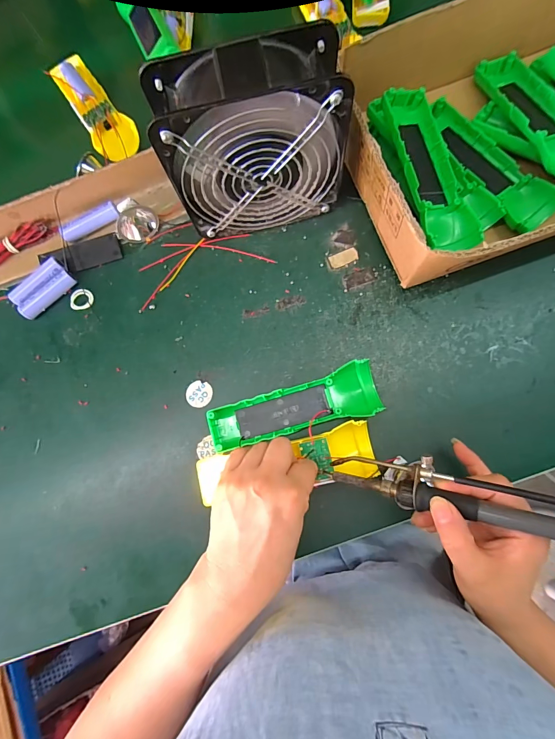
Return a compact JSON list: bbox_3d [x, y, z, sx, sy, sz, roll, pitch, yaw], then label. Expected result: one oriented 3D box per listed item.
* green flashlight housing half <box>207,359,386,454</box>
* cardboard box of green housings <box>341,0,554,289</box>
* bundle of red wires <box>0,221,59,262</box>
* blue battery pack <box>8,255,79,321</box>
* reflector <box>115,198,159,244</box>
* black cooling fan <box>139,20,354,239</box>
[{"bbox_3d":[0.016,0.038,0.334,0.161,0.023,0.046,-17,81,4],"label":"green flashlight housing half"},{"bbox_3d":[0.267,-0.245,0.322,0.386,0.089,0.227,-21,79,2],"label":"cardboard box of green housings"},{"bbox_3d":[-0.298,-0.136,0.387,0.107,0.019,0.021,-25,79,2],"label":"bundle of red wires"},{"bbox_3d":[-0.256,-0.088,0.378,0.065,0.017,0.033,-44,79,-2],"label":"blue battery pack"},{"bbox_3d":[-0.154,-0.159,0.376,0.038,0.031,0.045,26,85,9],"label":"reflector"},{"bbox_3d":[-0.018,-0.193,0.310,0.145,0.148,0.063,-12,80,4],"label":"black cooling fan"}]

